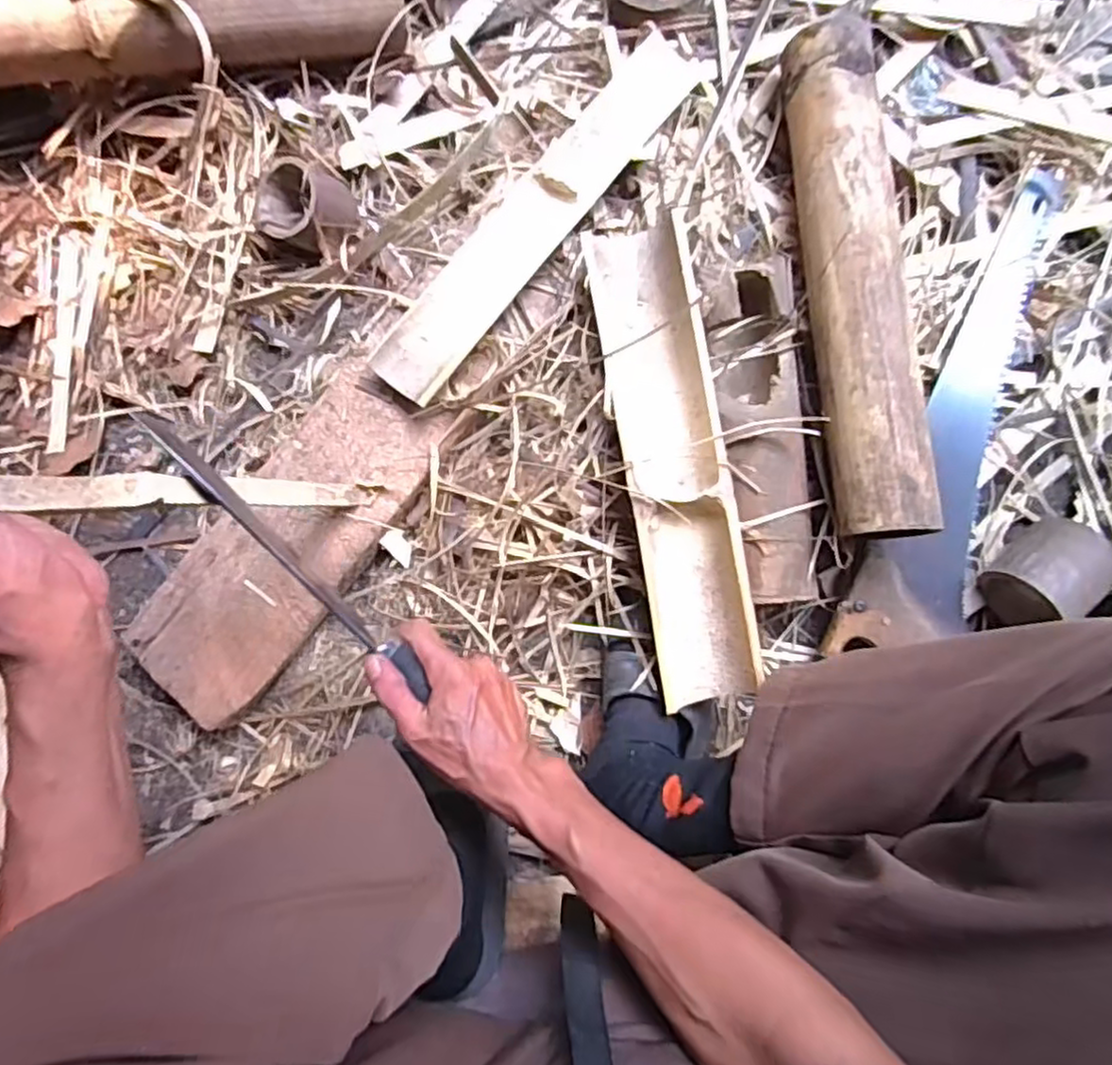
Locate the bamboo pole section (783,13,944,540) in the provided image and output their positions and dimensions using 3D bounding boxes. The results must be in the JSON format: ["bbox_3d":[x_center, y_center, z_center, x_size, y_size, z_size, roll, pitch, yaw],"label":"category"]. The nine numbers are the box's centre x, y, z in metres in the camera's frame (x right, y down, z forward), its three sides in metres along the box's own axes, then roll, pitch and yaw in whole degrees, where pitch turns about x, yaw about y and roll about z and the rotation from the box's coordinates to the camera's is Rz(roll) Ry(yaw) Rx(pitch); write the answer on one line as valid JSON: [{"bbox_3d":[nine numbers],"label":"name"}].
[{"bbox_3d":[0.245,-0.209,0.579,0.069,0.057,0.424,-3,84,1],"label":"bamboo pole section"}]

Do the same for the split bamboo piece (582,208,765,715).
[{"bbox_3d":[0.094,-0.057,0.576,0.082,0.050,0.385,-9,84,1],"label":"split bamboo piece"}]

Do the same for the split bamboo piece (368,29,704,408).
[{"bbox_3d":[-0.013,-0.273,0.611,0.063,0.019,0.385,38,86,5],"label":"split bamboo piece"}]

